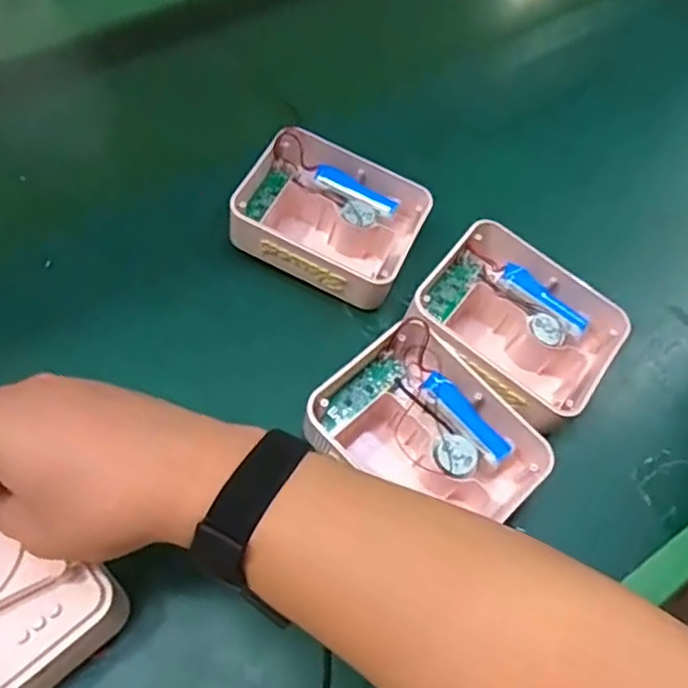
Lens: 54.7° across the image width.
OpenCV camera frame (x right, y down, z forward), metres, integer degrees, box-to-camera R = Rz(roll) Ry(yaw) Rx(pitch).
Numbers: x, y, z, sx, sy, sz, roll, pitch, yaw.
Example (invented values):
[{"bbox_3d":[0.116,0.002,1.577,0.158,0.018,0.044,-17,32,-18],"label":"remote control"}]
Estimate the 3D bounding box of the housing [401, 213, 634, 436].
[{"bbox_3d":[0.117,-0.013,0.453,0.128,0.049,0.106,31,62,16],"label":"housing"}]

